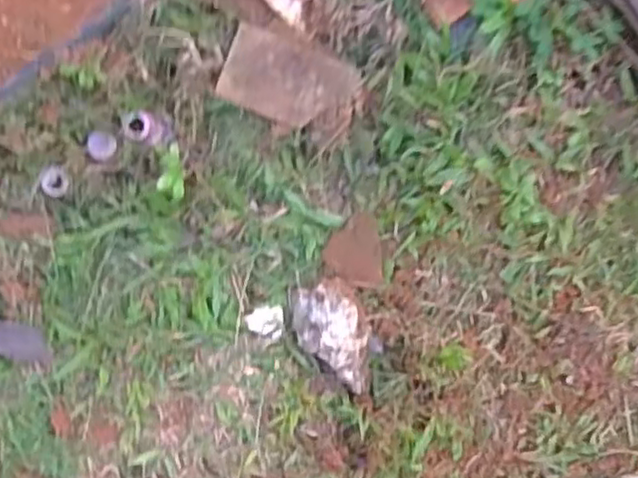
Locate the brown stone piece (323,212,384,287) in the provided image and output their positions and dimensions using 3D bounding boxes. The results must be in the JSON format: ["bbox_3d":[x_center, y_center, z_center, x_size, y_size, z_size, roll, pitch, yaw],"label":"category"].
[{"bbox_3d":[0.038,0.013,0.764,0.064,0.011,0.078,-2,91,16],"label":"brown stone piece"}]

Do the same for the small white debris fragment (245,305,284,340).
[{"bbox_3d":[-0.062,0.096,0.776,0.041,0.008,0.035,-4,82,1],"label":"small white debris fragment"}]

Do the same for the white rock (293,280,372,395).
[{"bbox_3d":[0.018,0.112,0.758,0.081,0.036,0.132,-20,89,0],"label":"white rock"}]

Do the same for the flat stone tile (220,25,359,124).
[{"bbox_3d":[-0.032,-0.166,0.715,0.132,0.015,0.082,21,102,-6],"label":"flat stone tile"}]

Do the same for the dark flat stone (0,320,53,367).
[{"bbox_3d":[-0.337,0.111,0.751,0.088,0.014,0.038,30,87,-25],"label":"dark flat stone"}]

